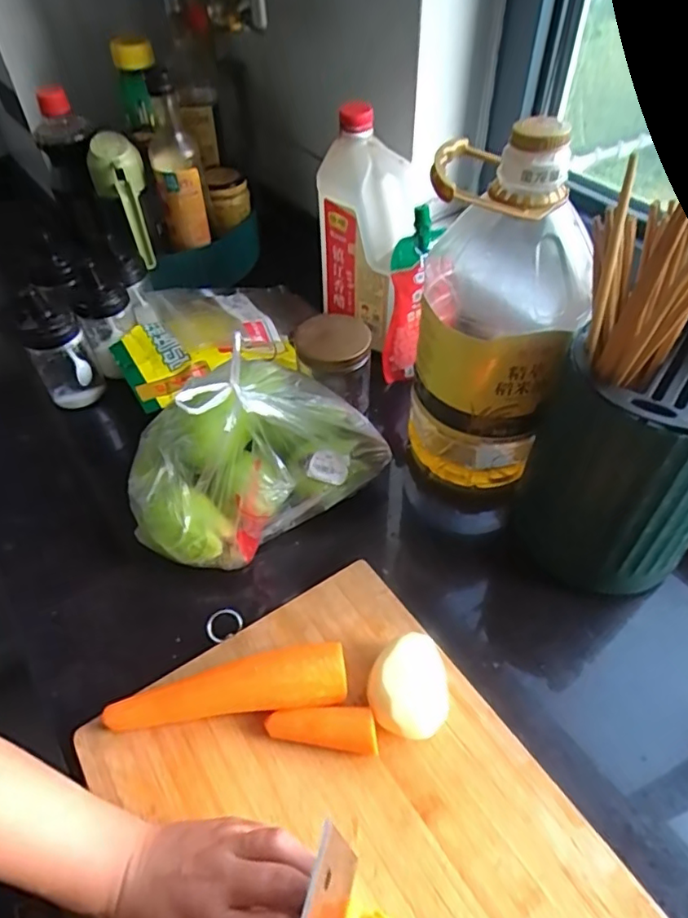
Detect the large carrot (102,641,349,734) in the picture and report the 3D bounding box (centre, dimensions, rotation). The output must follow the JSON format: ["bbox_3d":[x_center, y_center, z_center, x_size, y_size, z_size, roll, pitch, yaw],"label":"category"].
[{"bbox_3d":[-0.087,0.173,0.435,0.178,0.043,0.041,-7,49,-4],"label":"large carrot"}]

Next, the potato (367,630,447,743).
[{"bbox_3d":[0.047,0.170,0.436,0.056,0.040,0.069,0,49,2],"label":"potato"}]

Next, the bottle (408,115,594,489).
[{"bbox_3d":[0.134,-0.120,0.536,0.129,0.306,0.134,2,49,4],"label":"bottle"}]

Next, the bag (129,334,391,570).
[{"bbox_3d":[-0.083,-0.023,0.534,0.246,0.147,0.165,-19,51,-14],"label":"bag"}]

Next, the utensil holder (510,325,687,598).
[{"bbox_3d":[0.233,0.007,0.490,0.144,0.205,0.136,22,54,19],"label":"utensil holder"}]

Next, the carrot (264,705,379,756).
[{"bbox_3d":[-0.016,0.195,0.427,0.080,0.022,0.028,6,50,7],"label":"carrot"}]

